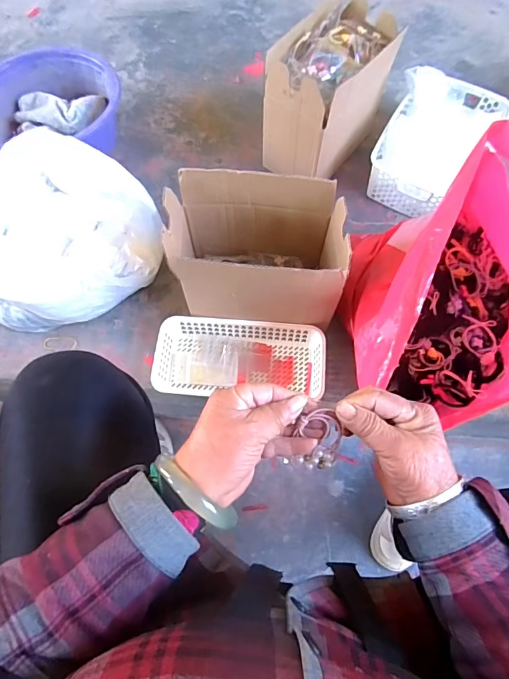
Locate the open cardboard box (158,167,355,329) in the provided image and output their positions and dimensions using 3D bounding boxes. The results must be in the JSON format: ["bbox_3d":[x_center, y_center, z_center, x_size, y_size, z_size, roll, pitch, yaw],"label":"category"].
[{"bbox_3d":[0.004,-0.125,0.621,0.244,0.184,0.145,8,67,4],"label":"open cardboard box"}]

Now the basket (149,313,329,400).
[{"bbox_3d":[-0.023,0.033,0.675,0.270,0.046,0.125,3,67,1],"label":"basket"}]

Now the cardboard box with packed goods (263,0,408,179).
[{"bbox_3d":[0.139,-0.453,0.790,0.149,0.229,0.238,37,72,14],"label":"cardboard box with packed goods"}]

